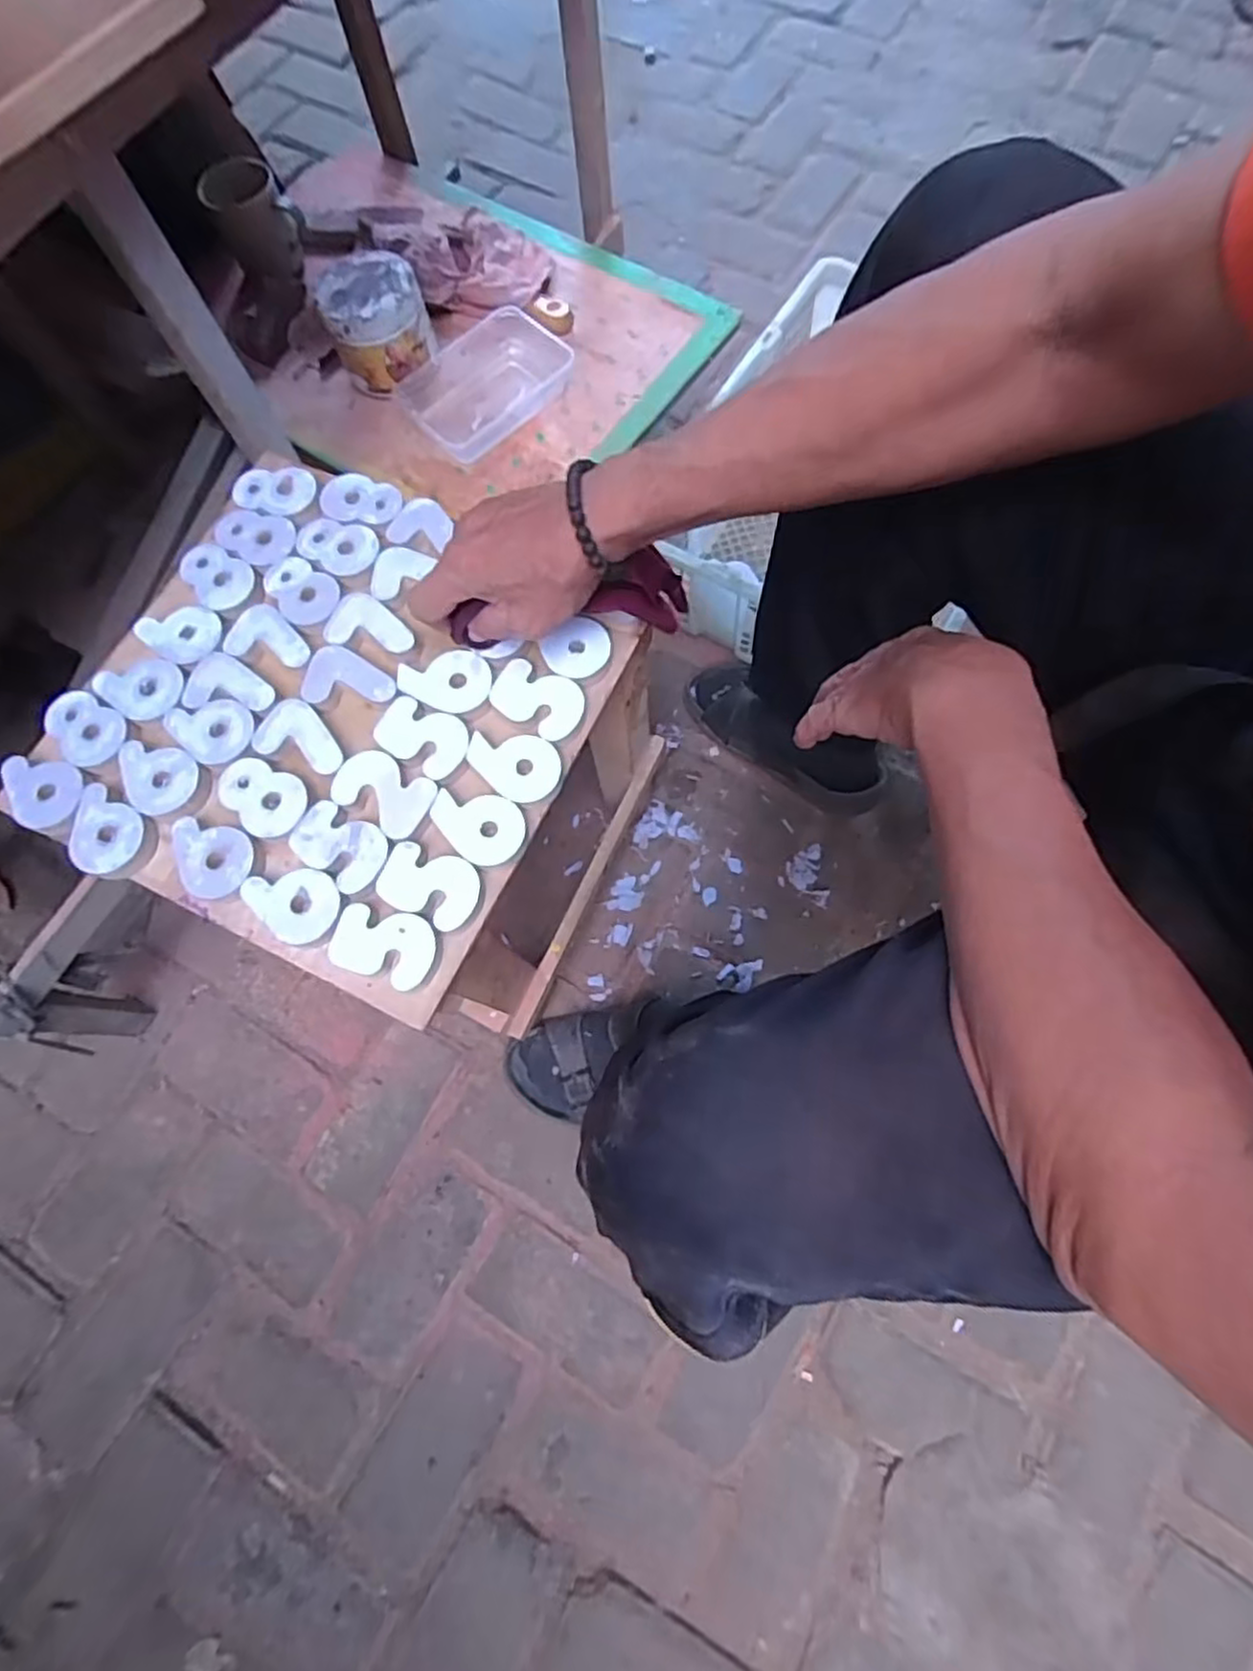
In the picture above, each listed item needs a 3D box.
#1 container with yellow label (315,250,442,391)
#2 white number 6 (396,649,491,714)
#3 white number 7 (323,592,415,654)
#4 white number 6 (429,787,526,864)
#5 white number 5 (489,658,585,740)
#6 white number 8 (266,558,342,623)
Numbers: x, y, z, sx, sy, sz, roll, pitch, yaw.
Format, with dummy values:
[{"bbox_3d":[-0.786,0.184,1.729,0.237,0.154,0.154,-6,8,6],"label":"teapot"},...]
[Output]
[{"bbox_3d":[-0.256,-0.528,0.732,0.101,0.080,0.105,-1,73,2],"label":"container with yellow label"},{"bbox_3d":[-0.121,-0.105,0.472,0.062,0.005,0.043,16,73,6],"label":"white number 6"},{"bbox_3d":[-0.174,-0.145,0.488,0.063,0.004,0.039,16,73,7],"label":"white number 7"},{"bbox_3d":[-0.093,-0.008,0.441,0.061,0.004,0.042,27,75,10],"label":"white number 6"},{"bbox_3d":[-0.060,-0.092,0.469,0.067,0.004,0.042,36,76,12],"label":"white number 5"},{"bbox_3d":[-0.230,-0.175,0.501,0.040,0.004,0.065,-40,75,-11],"label":"white number 8"}]

